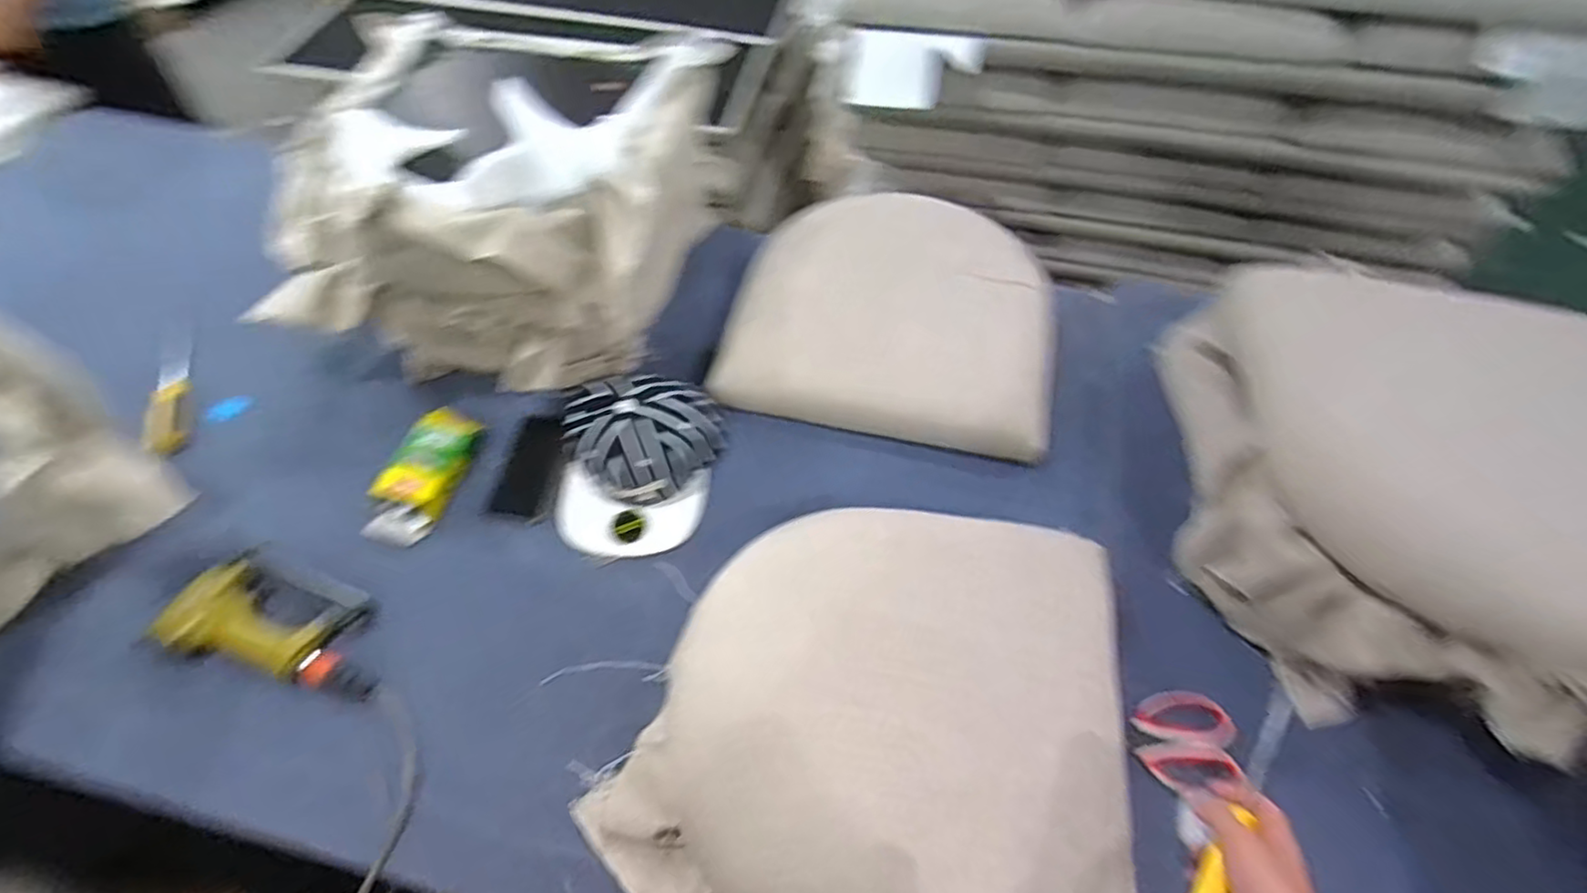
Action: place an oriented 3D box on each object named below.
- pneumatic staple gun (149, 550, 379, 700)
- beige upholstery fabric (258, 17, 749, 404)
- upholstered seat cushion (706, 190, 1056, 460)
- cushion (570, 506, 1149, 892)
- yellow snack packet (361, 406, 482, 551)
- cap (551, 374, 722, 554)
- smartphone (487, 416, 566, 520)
[{"bbox_3d":[-0.573,0.202,0.752,0.236,0.046,0.119,18,59,10],"label":"pneumatic staple gun"},{"bbox_3d":[-0.387,-0.353,0.924,0.493,0.305,0.497,11,58,6],"label":"beige upholstery fabric"},{"bbox_3d":[0.151,-0.205,0.992,0.470,0.118,0.367,14,58,7],"label":"upholstered seat cushion"},{"bbox_3d":[0.093,0.270,0.680,0.489,0.099,0.430,11,58,6],"label":"cushion"},{"bbox_3d":[-0.481,0.030,0.868,0.089,0.031,0.193,12,58,6],"label":"yellow snack packet"},{"bbox_3d":[-0.211,0.012,0.841,0.204,0.113,0.213,12,58,7],"label":"cap"},{"bbox_3d":[-0.346,0.024,0.891,0.074,0.010,0.147,8,58,4],"label":"smartphone"}]

